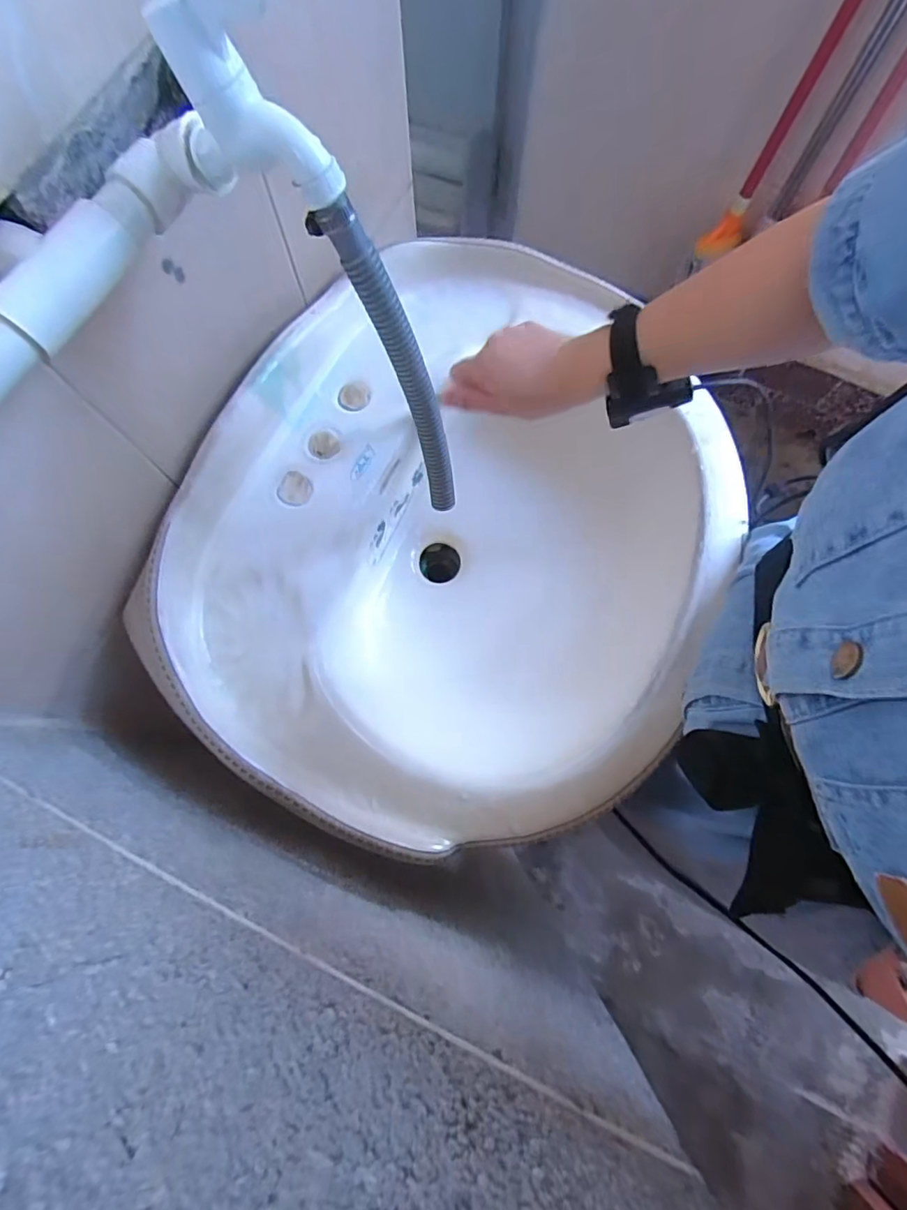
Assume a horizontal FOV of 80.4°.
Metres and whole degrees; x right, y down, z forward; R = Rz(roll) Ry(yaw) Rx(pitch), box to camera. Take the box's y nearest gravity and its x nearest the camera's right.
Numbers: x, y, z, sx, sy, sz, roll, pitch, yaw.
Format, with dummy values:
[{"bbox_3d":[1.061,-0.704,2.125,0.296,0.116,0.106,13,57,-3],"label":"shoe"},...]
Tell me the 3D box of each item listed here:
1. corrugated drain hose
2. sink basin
[{"bbox_3d":[-0.029,-0.143,0.346,0.031,0.216,0.016,-42,59,-9],"label":"corrugated drain hose"},{"bbox_3d":[0.020,-0.045,0.507,0.420,0.209,0.501,28,76,7],"label":"sink basin"}]

